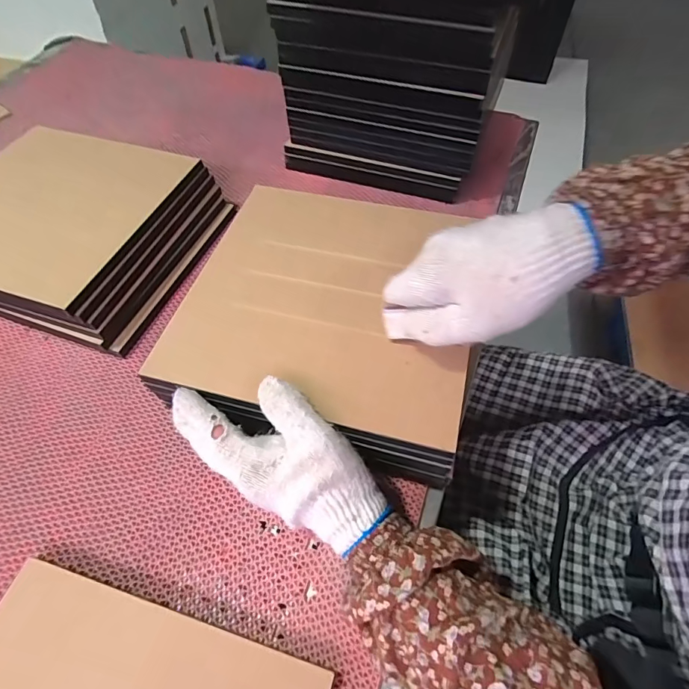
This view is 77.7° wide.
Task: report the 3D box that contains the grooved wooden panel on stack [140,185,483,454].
[{"bbox_3d":[-0.011,-0.049,0.373,0.238,0.010,0.234,12,60,7],"label":"grooved wooden panel on stack"}]

